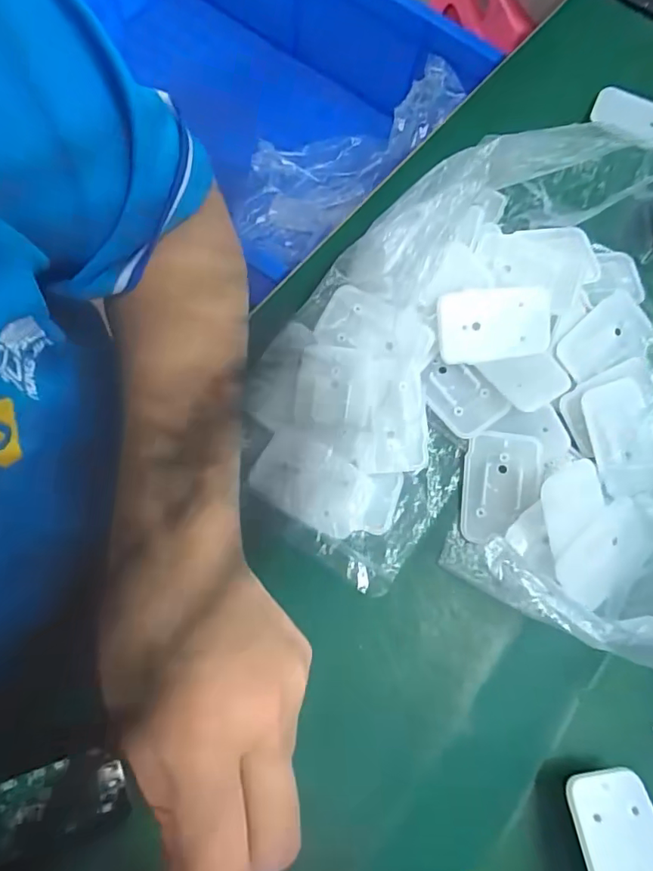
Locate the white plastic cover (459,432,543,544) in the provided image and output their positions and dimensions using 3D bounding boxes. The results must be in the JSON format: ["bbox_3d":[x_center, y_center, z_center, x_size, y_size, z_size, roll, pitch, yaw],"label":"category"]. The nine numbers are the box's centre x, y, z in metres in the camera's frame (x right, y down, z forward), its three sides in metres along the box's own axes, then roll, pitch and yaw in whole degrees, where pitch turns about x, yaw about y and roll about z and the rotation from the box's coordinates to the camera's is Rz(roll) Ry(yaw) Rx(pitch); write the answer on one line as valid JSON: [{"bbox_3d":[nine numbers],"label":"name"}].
[{"bbox_3d":[0.106,0.031,0.309,0.045,0.007,0.066,5,76,11],"label":"white plastic cover"}]

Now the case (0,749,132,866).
[{"bbox_3d":[-0.127,0.170,0.233,0.066,0.009,0.034,-4,72,-24],"label":"case"}]

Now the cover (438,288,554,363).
[{"bbox_3d":[0.104,-0.068,0.317,0.068,0.007,0.043,-3,98,4],"label":"cover"}]

